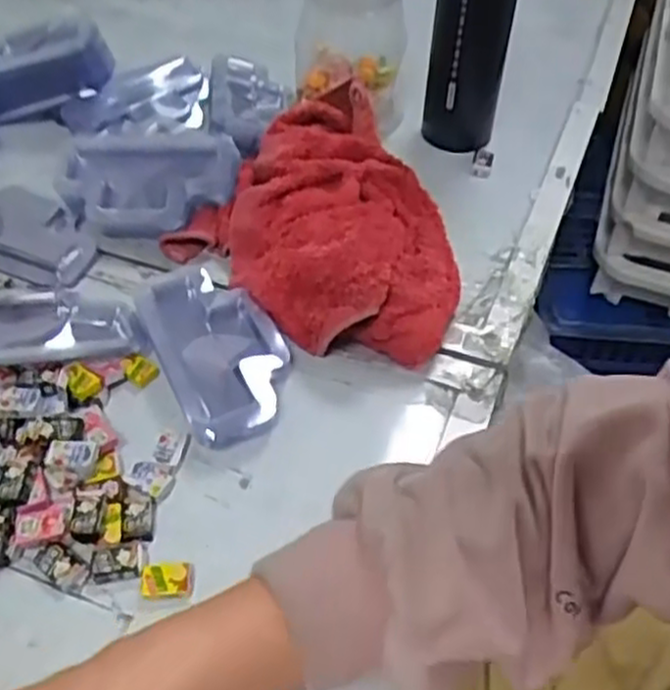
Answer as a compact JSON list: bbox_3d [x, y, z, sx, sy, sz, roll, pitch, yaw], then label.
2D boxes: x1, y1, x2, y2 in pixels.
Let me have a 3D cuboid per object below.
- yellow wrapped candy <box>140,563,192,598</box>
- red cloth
[{"bbox_3d":[-0.090,0.125,0.416,0.027,0.008,0.021,1,47,-1],"label":"yellow wrapped candy"},{"bbox_3d":[0.013,-0.091,0.575,0.219,0.060,0.202,34,54,26],"label":"red cloth"}]

